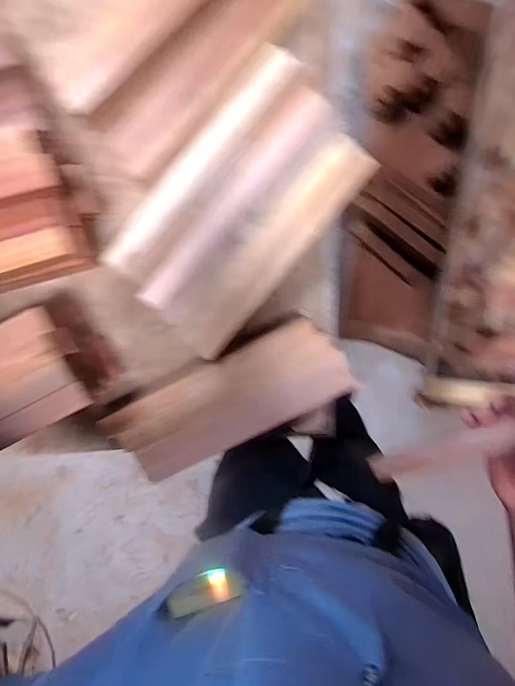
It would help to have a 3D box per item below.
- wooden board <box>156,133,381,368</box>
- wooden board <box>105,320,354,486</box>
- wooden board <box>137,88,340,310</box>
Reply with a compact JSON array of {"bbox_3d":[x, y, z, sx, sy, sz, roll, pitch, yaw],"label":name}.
[{"bbox_3d":[0.014,-0.124,0.470,0.085,0.022,0.314,41,93,-9],"label":"wooden board"},{"bbox_3d":[-0.034,0.083,0.531,0.329,0.018,0.127,-26,99,-1],"label":"wooden board"},{"bbox_3d":[-0.029,-0.169,0.452,0.056,0.015,0.313,43,93,-9],"label":"wooden board"}]

